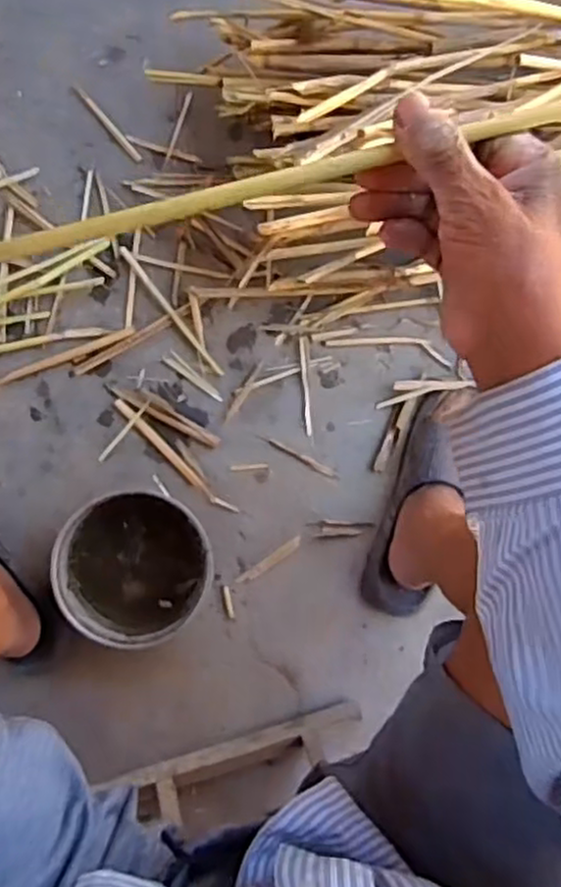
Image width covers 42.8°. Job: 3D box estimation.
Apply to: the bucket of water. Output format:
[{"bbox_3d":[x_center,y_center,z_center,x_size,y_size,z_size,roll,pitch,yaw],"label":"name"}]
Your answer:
[{"bbox_3d":[-0.158,0.133,0.778,0.158,0.081,0.152,0,88,-7],"label":"bucket of water"}]

